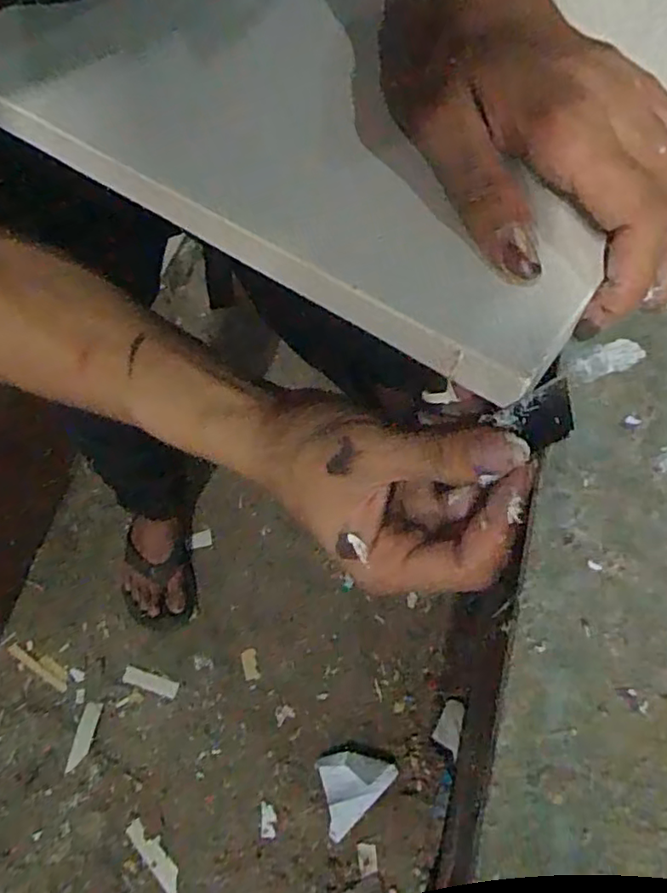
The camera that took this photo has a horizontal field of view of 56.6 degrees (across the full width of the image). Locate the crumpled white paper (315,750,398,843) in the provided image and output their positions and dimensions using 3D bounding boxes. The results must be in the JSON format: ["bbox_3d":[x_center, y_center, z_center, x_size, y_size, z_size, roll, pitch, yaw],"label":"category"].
[{"bbox_3d":[0.018,0.464,0.857,0.113,0.027,0.087,-39,68,-20],"label":"crumpled white paper"}]

